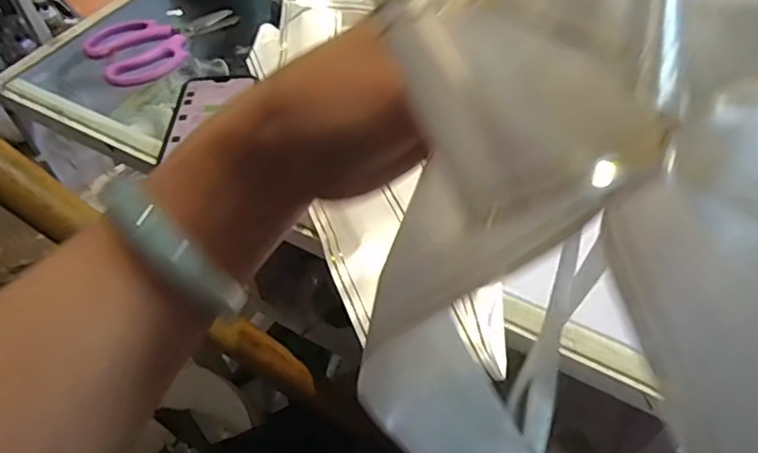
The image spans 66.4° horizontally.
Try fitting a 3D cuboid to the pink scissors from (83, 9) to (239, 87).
[{"bbox_3d":[-0.226,-0.202,0.622,0.157,0.024,0.082,-33,57,-22],"label":"pink scissors"}]

